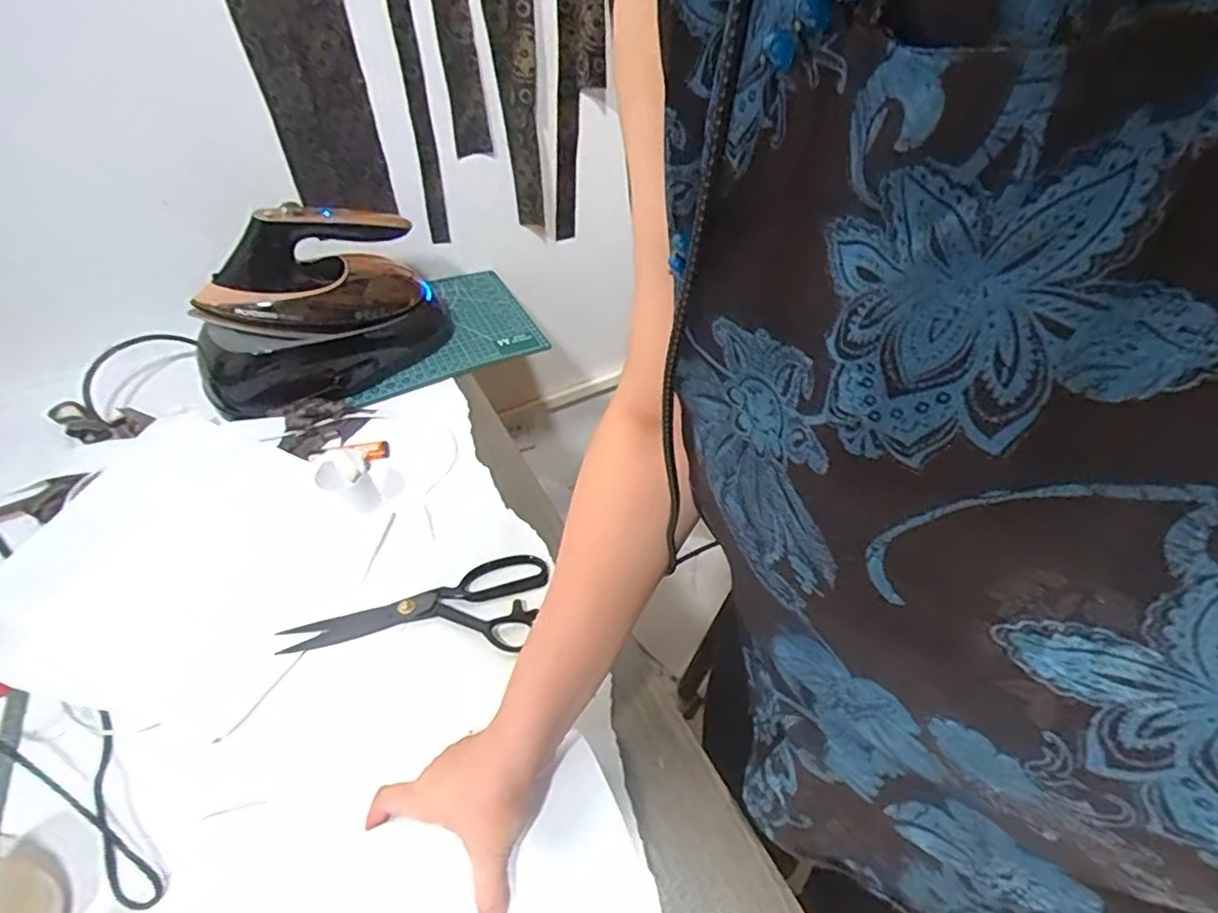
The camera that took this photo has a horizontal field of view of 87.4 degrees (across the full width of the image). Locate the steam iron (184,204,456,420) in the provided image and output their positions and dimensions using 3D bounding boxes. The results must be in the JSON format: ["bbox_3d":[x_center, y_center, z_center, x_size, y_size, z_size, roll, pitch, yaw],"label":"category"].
[{"bbox_3d":[-0.368,-0.195,0.800,0.310,0.192,0.154,-31,56,-25],"label":"steam iron"}]

